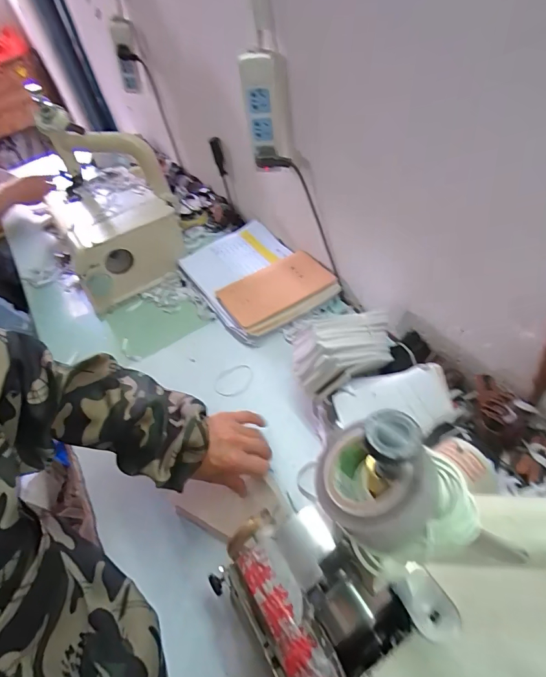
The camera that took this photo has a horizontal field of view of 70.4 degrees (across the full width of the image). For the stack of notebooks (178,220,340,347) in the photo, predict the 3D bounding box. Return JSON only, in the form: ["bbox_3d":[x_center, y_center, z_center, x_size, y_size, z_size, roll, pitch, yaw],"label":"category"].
[{"bbox_3d":[-0.043,-0.133,0.808,0.212,0.058,0.314,-27,49,-19],"label":"stack of notebooks"}]

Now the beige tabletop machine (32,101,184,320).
[{"bbox_3d":[-0.351,-0.299,0.842,0.250,0.266,0.309,-25,49,-18],"label":"beige tabletop machine"}]

